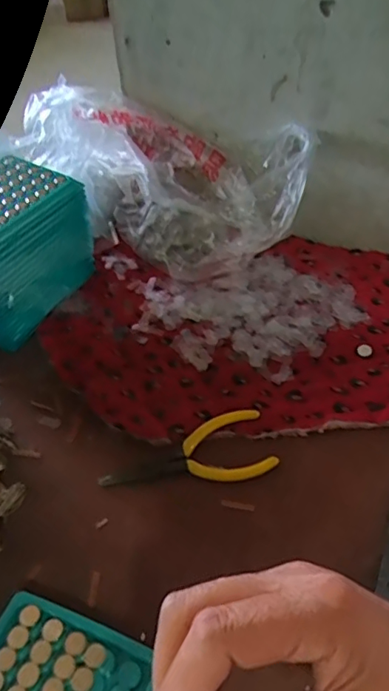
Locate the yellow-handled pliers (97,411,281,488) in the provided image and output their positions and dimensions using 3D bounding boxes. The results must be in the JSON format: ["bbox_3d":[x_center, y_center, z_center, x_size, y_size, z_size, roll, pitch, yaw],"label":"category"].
[{"bbox_3d":[-0.006,0.080,0.382,0.121,0.008,0.048,-13,47,-9],"label":"yellow-handled pliers"}]

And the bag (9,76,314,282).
[{"bbox_3d":[-0.040,-0.163,0.532,0.289,0.116,0.112,22,51,23],"label":"bag"}]

